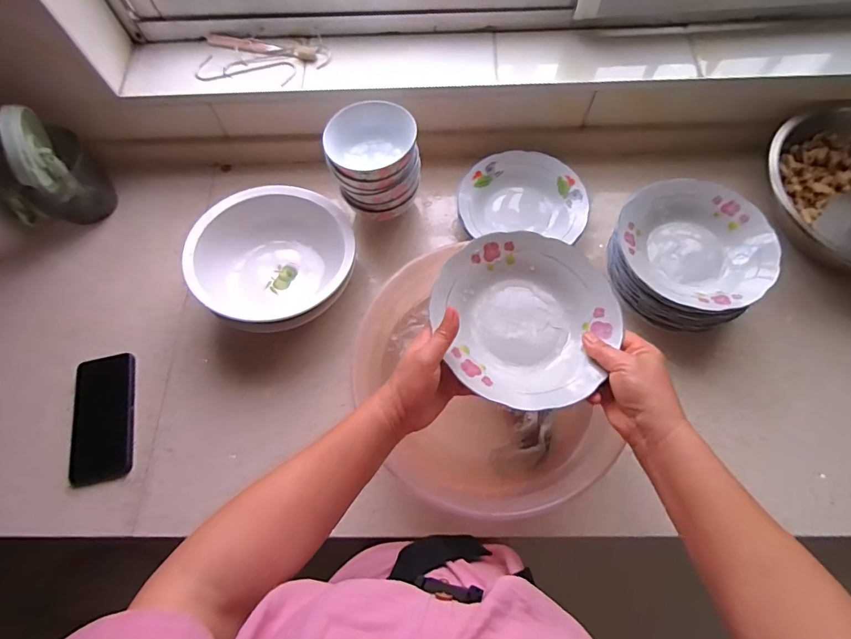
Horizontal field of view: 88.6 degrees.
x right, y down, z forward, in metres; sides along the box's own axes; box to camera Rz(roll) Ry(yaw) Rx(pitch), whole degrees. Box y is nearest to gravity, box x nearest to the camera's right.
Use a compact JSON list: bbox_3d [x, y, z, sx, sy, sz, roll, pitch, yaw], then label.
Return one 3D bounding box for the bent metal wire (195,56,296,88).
[{"bbox_3d":[-0.283,-0.391,0.686,0.159,0.011,0.047,4,68,4],"label":"bent metal wire"}]

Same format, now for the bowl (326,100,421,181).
[{"bbox_3d":[-0.075,-0.249,0.622,0.121,0.059,0.145,-3,68,1],"label":"bowl"}]

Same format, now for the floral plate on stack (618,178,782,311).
[{"bbox_3d":[0.357,-0.098,0.579,0.191,0.029,0.184,-1,68,2],"label":"floral plate on stack"}]

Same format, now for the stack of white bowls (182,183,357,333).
[{"bbox_3d":[-0.209,-0.083,0.640,0.220,0.108,0.225,35,73,15],"label":"stack of white bowls"}]

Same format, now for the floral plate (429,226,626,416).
[{"bbox_3d":[0.102,-0.002,0.464,0.185,0.037,0.186,-1,68,2],"label":"floral plate"}]

